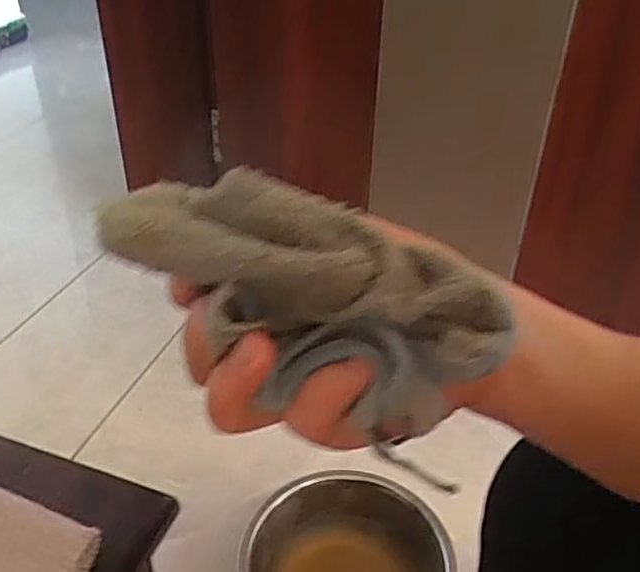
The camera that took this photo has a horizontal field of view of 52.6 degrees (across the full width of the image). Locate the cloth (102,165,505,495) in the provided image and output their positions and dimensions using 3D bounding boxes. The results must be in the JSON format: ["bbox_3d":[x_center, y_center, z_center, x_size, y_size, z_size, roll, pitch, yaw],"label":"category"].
[{"bbox_3d":[-0.005,0.004,0.211,0.130,0.055,0.042,26,35,-9],"label":"cloth"}]

